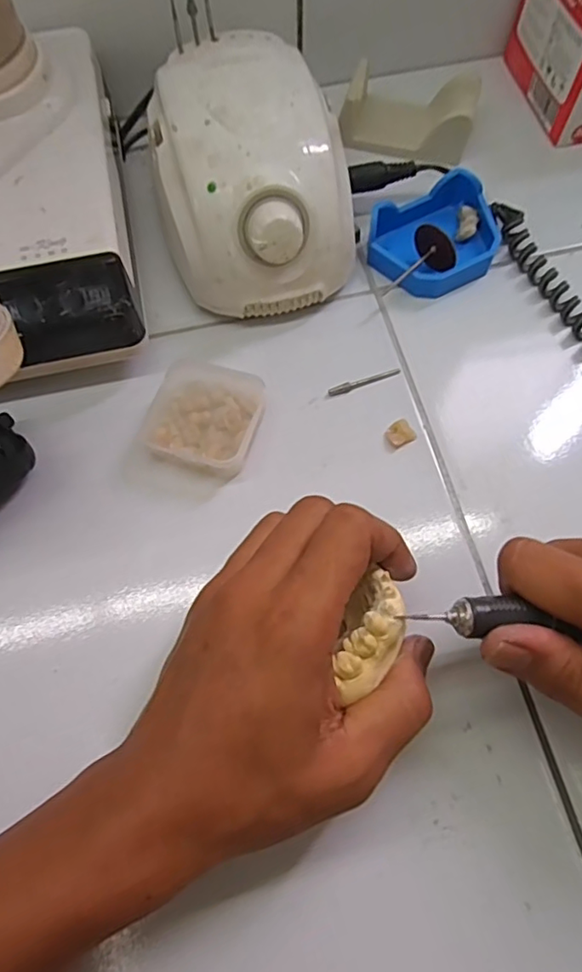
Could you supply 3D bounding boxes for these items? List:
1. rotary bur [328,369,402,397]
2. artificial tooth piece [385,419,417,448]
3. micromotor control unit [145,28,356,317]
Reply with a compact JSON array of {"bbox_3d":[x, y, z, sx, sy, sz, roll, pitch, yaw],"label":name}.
[{"bbox_3d":[0.042,-0.060,0.322,0.043,0.005,0.005,-20,71,-7],"label":"rotary bur"},{"bbox_3d":[0.060,-0.029,0.308,0.015,0.007,0.013,-28,70,-11],"label":"artificial tooth piece"},{"bbox_3d":[-0.020,-0.176,0.322,0.112,0.073,0.139,-19,68,-8],"label":"micromotor control unit"}]

